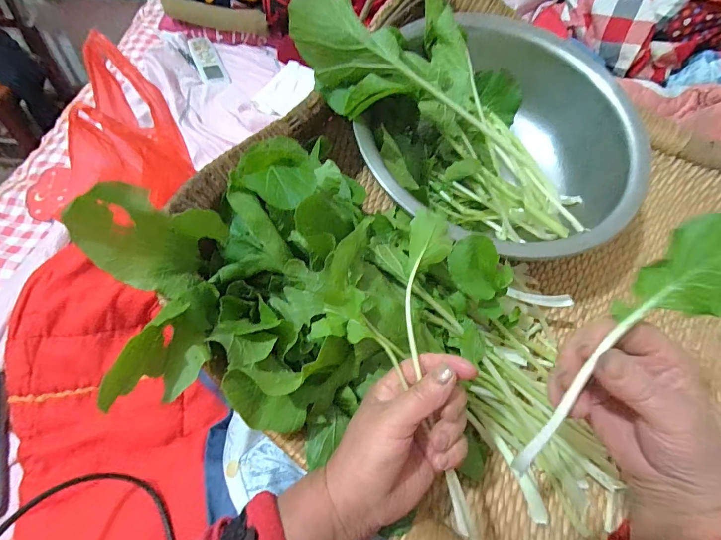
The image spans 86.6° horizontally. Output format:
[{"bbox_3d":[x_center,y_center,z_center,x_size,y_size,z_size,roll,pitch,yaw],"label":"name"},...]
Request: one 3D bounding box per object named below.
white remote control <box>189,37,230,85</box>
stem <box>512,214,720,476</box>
[{"bbox_3d":[-0.323,-0.444,0.810,0.053,0.021,0.158,-20,60,-17],"label":"white remote control"},{"bbox_3d":[0.161,0.044,0.225,0.196,0.021,0.050,-44,67,0],"label":"stem"}]

